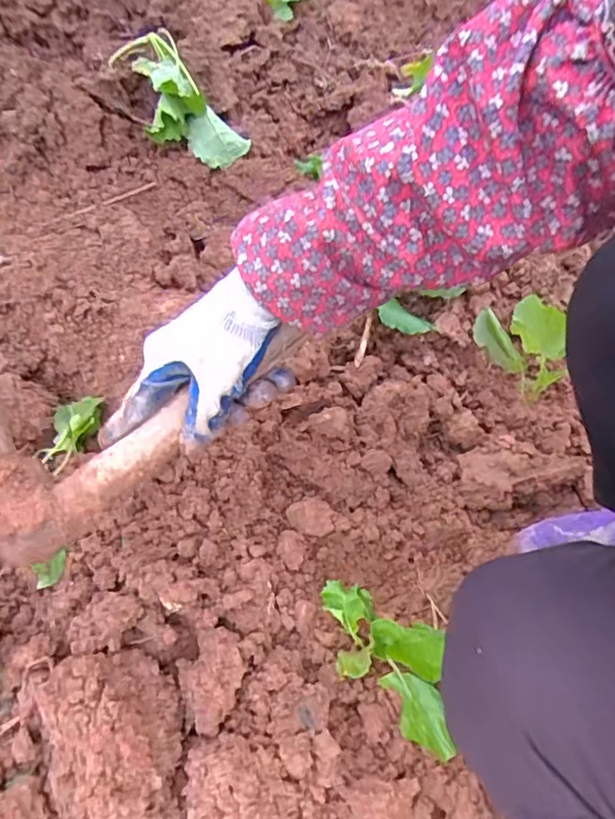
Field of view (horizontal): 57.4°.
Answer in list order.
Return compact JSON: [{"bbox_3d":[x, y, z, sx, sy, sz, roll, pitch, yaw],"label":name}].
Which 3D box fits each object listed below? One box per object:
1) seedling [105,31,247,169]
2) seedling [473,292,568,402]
[{"bbox_3d":[-0.181,-0.414,0.754,0.114,0.101,0.202,-36,62,-29],"label":"seedling"},{"bbox_3d":[0.238,-0.079,0.625,0.028,0.111,0.106,-31,60,-27],"label":"seedling"}]

